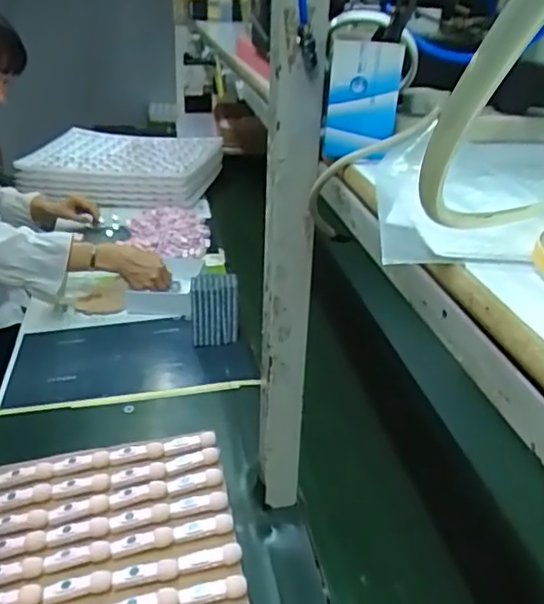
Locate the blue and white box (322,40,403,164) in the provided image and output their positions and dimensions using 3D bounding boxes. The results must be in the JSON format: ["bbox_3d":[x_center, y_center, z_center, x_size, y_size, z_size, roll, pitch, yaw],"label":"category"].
[{"bbox_3d":[0.069,-0.154,0.471,0.054,0.084,0.023,5,28,4],"label":"blue and white box"}]

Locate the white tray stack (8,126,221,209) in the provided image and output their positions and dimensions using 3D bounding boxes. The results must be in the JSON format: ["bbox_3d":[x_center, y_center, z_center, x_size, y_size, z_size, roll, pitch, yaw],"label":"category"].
[{"bbox_3d":[-0.430,-0.403,1.813,0.552,0.098,0.368,10,29,13],"label":"white tray stack"}]

